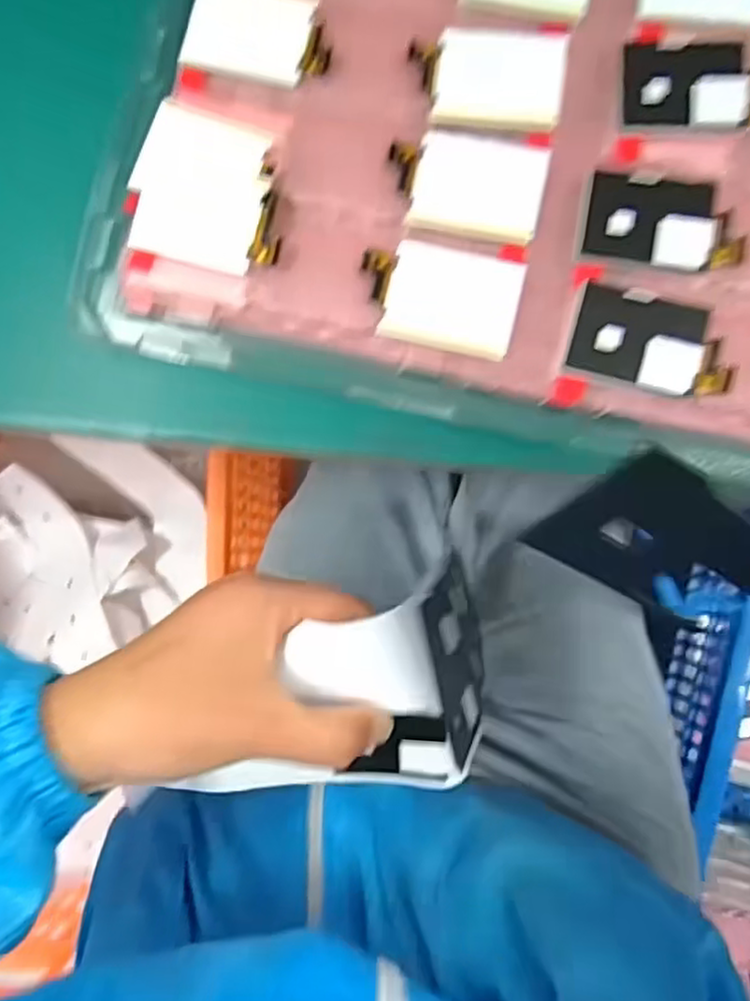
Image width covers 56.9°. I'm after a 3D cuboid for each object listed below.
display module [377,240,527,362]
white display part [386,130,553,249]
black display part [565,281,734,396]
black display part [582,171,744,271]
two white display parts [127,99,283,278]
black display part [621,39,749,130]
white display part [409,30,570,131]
[{"bbox_3d":[0.029,-0.075,0.255,0.047,0.006,0.039,13,87,4],"label":"display module"},{"bbox_3d":[0.034,-0.118,0.258,0.055,0.004,0.038,11,87,4],"label":"white display part"},{"bbox_3d":[0.100,-0.056,0.249,0.056,0.004,0.031,16,91,7],"label":"black display part"},{"bbox_3d":[0.105,-0.102,0.252,0.055,0.004,0.033,9,87,4],"label":"black display part"},{"bbox_3d":[-0.061,-0.117,0.261,0.060,0.007,0.056,17,87,4],"label":"two white display parts"},{"bbox_3d":[0.119,-0.153,0.255,0.054,0.004,0.033,1,86,3],"label":"black display part"},{"bbox_3d":[0.043,-0.159,0.261,0.056,0.004,0.037,5,86,3],"label":"white display part"}]

